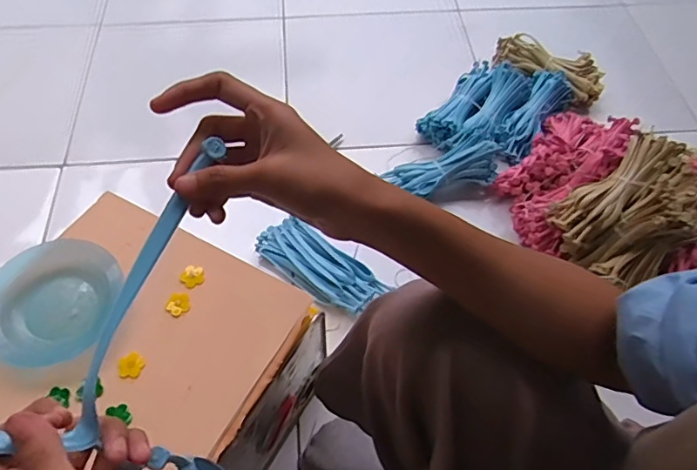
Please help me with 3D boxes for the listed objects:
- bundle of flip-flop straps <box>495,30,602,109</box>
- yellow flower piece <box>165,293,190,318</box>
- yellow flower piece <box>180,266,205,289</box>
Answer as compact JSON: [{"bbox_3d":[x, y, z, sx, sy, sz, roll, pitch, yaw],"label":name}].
[{"bbox_3d":[0.392,-0.331,1.025,0.221,0.058,0.083,27,58,14],"label":"bundle of flip-flop straps"},{"bbox_3d":[-0.172,0.070,0.522,0.023,0.004,0.023,1,59,-1],"label":"yellow flower piece"},{"bbox_3d":[-0.162,0.042,0.537,0.024,0.004,0.022,1,59,-1],"label":"yellow flower piece"}]

